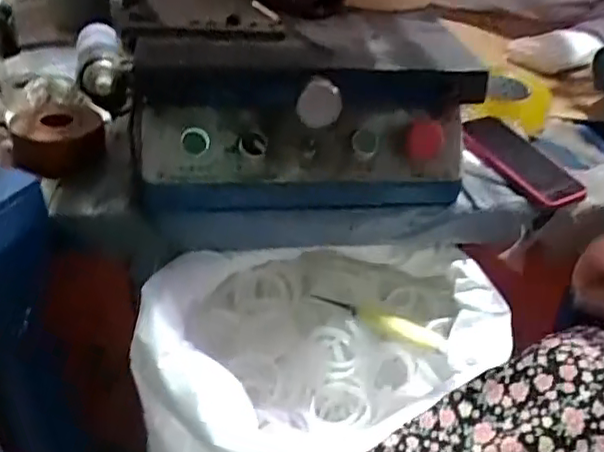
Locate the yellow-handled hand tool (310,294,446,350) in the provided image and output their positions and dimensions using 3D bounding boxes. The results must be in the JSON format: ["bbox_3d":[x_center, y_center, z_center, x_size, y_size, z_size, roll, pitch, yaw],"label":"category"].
[{"bbox_3d":[0.090,0.108,0.737,0.168,0.017,0.033,21,39,22],"label":"yellow-handled hand tool"}]

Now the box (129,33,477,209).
[{"bbox_3d":[0.006,-0.107,0.677,0.351,0.162,0.114,2,36,-3],"label":"box"}]

